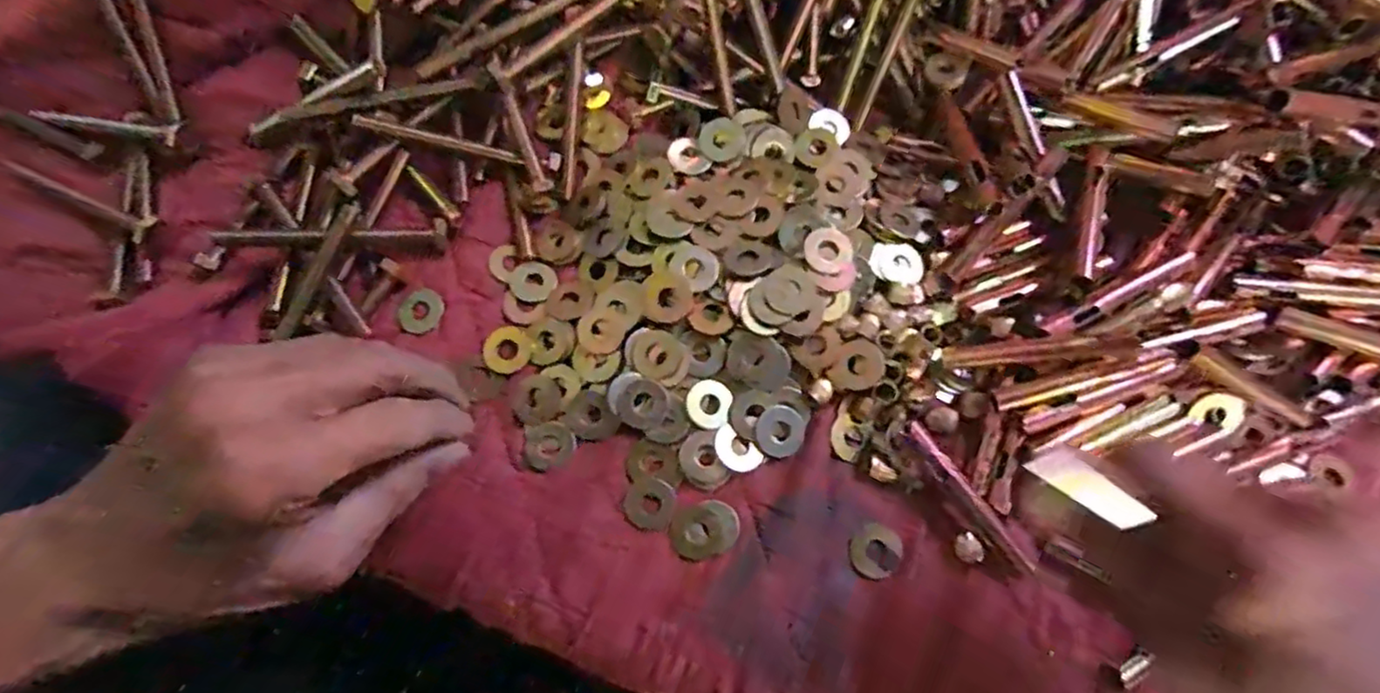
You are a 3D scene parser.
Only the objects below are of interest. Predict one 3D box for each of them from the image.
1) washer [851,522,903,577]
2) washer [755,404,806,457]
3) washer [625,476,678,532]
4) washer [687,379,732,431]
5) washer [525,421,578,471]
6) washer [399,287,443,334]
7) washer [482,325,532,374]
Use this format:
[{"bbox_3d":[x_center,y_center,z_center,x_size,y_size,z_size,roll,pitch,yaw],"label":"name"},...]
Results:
[{"bbox_3d":[0.088,0.097,0.312,0.022,0.004,0.024,0,73,-1],"label":"washer"},{"bbox_3d":[0.045,0.042,0.324,0.023,0.004,0.025,0,73,-1],"label":"washer"},{"bbox_3d":[-0.019,0.075,0.316,0.024,0.004,0.024,0,73,-1],"label":"washer"},{"bbox_3d":[0.010,0.028,0.325,0.022,0.004,0.023,0,73,-1],"label":"washer"},{"bbox_3d":[-0.070,0.049,0.325,0.025,0.004,0.023,-9,73,-4],"label":"washer"},{"bbox_3d":[-0.138,-0.018,0.338,0.021,0.004,0.024,3,73,0],"label":"washer"},{"bbox_3d":[-0.094,0.001,0.336,0.023,0.004,0.024,0,73,-1],"label":"washer"}]

